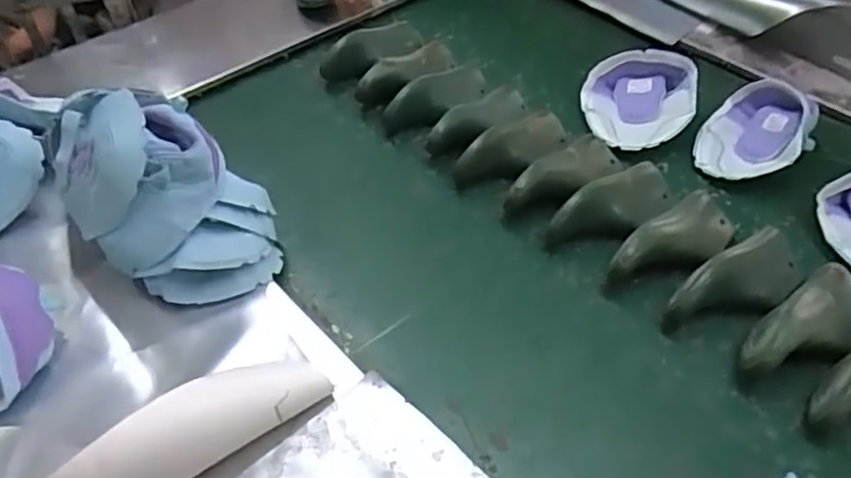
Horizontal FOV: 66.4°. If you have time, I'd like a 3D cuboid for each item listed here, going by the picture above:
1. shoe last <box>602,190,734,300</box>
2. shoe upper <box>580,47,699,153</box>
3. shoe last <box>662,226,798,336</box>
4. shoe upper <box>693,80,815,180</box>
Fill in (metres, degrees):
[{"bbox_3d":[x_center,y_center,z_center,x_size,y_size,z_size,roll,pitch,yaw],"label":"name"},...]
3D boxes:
[{"bbox_3d":[0.292,0.001,0.762,0.186,0.050,0.075,-30,55,-24],"label":"shoe last"},{"bbox_3d":[0.311,-0.201,0.955,0.154,0.069,0.161,11,49,9],"label":"shoe upper"},{"bbox_3d":[0.348,0.046,0.719,0.185,0.055,0.074,-26,53,-22],"label":"shoe last"},{"bbox_3d":[0.456,-0.155,0.895,0.131,0.074,0.163,23,52,18],"label":"shoe upper"}]

